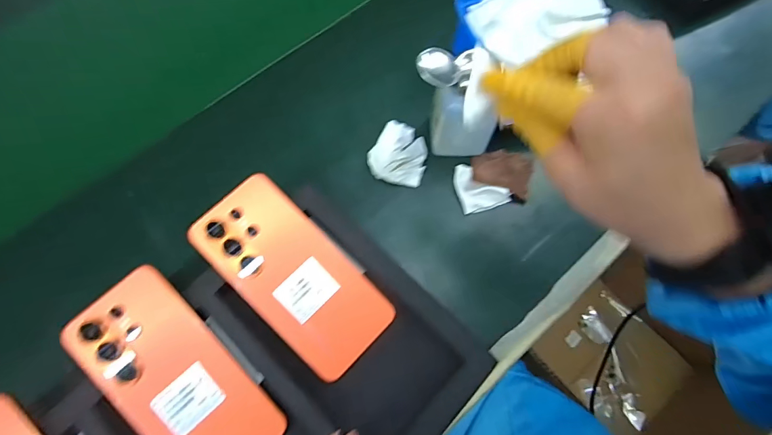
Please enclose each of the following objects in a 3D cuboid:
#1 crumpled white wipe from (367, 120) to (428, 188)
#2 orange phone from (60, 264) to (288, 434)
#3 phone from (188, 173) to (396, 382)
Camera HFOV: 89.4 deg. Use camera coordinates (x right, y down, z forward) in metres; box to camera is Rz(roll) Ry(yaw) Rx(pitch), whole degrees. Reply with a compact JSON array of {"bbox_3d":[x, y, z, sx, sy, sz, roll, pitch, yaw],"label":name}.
[{"bbox_3d":[0.014,-0.063,0.387,0.053,0.021,0.063,14,70,7],"label":"crumpled white wipe"},{"bbox_3d":[-0.156,0.121,0.291,0.078,0.009,0.168,-42,87,-14],"label":"orange phone"},{"bbox_3d":[-0.074,0.046,0.318,0.168,0.008,0.080,45,76,3],"label":"phone"}]

